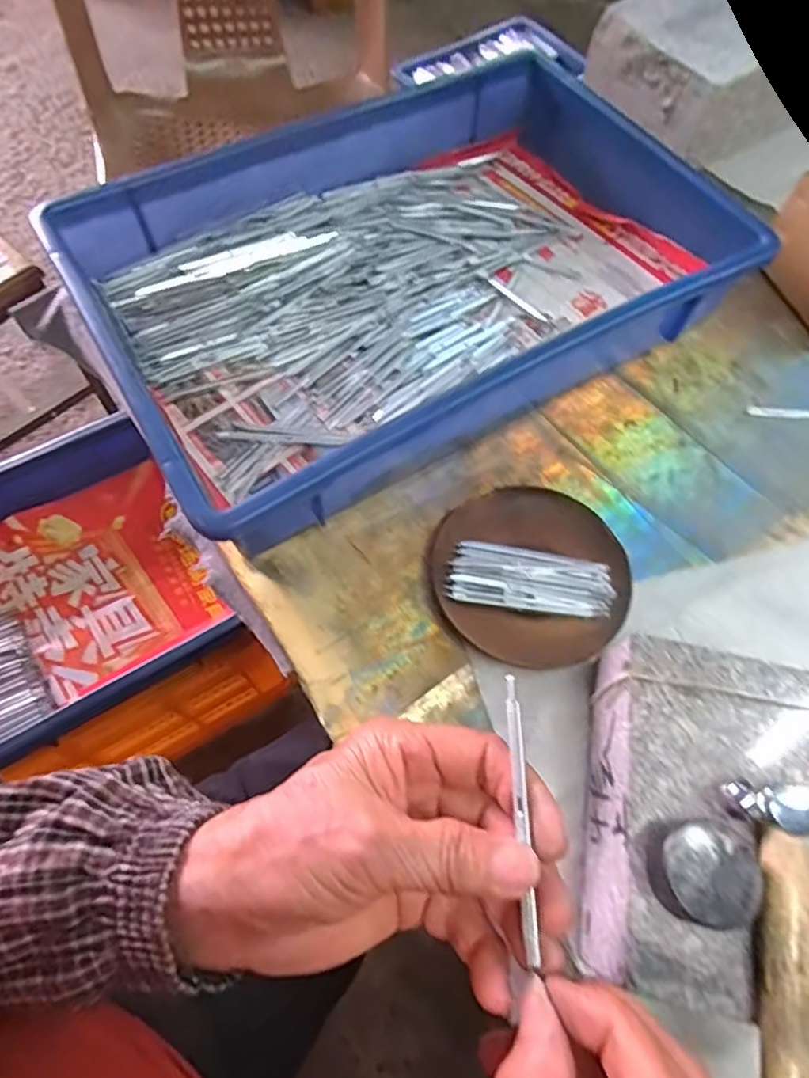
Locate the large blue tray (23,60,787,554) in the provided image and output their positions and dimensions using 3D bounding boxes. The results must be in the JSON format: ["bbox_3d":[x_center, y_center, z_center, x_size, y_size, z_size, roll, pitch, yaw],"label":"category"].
[{"bbox_3d":[0.001,-0.190,0.438,0.412,0.077,0.274,-29,69,-14],"label":"large blue tray"}]

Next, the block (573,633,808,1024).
[{"bbox_3d":[0.141,0.131,0.290,0.109,0.065,0.143,11,65,4],"label":"block"}]

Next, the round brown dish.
[{"bbox_3d":[0.077,0.021,0.370,0.112,0.015,0.113,1,65,-1],"label":"round brown dish"}]

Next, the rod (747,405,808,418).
[{"bbox_3d":[0.286,-0.092,0.440,0.072,0.004,0.009,3,65,0],"label":"rod"}]

